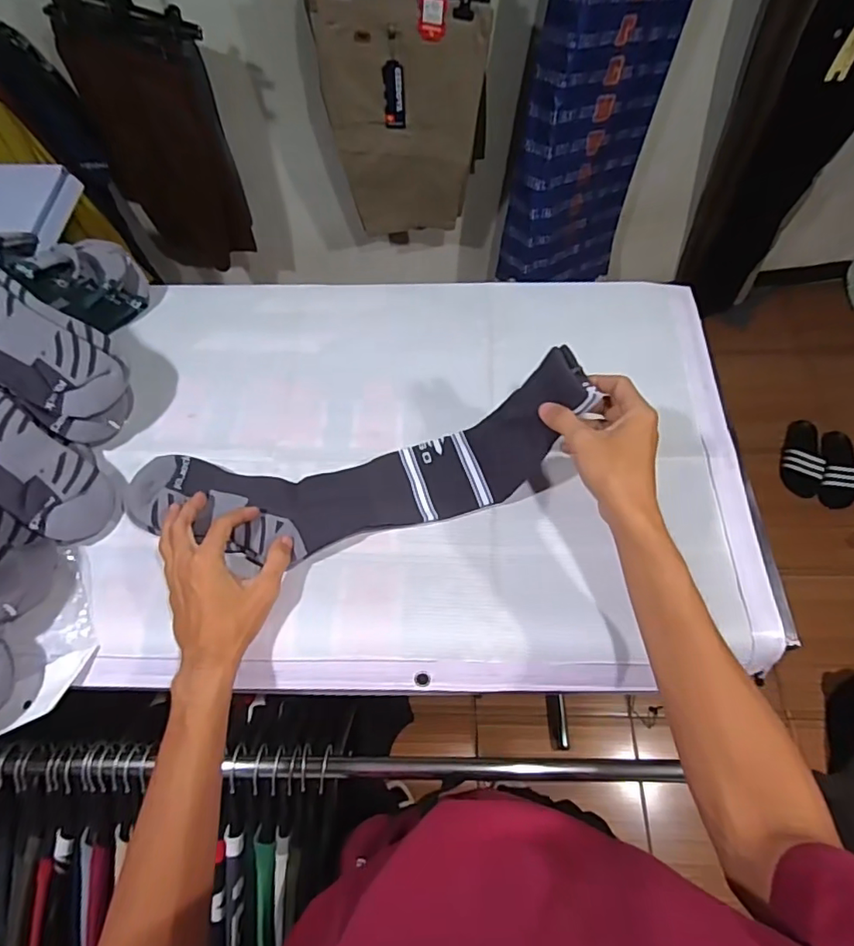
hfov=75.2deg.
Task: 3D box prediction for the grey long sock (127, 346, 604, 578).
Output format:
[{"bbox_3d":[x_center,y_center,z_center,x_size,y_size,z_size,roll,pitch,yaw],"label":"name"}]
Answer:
[{"bbox_3d":[-0.065,-0.001,0.545,0.448,0.101,0.120,-13,62,1],"label":"grey long sock"}]

